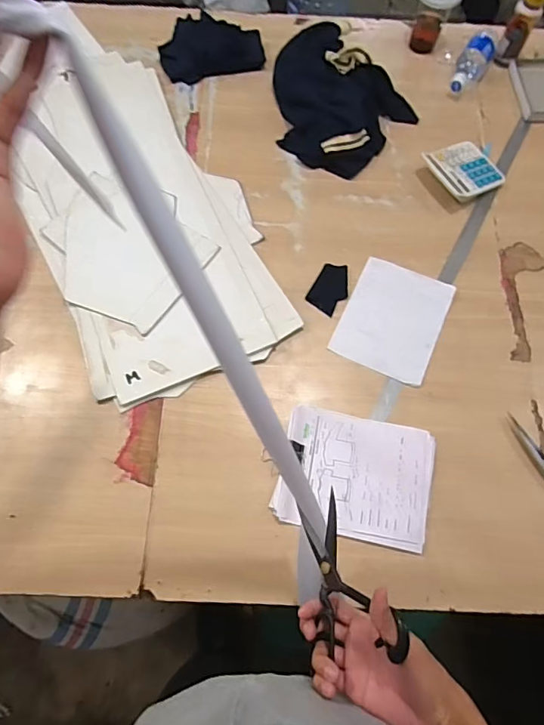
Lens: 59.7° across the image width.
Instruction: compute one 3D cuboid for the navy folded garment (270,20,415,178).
[{"bbox_3d":[0.113,-0.530,0.945,0.289,0.086,0.262,35,72,10],"label":"navy folded garment"}]

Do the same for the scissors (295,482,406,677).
[{"bbox_3d":[0.076,0.219,0.502,0.027,0.101,0.161,19,51,-40],"label":"scissors"}]

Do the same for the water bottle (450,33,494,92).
[{"bbox_3d":[0.431,-0.642,1.026,0.068,0.053,0.167,28,71,8],"label":"water bottle"}]

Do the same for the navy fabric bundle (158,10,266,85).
[{"bbox_3d":[-0.140,-0.696,1.026,0.219,0.030,0.179,-18,71,-8],"label":"navy fabric bundle"}]

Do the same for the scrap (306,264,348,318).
[{"bbox_3d":[0.104,-0.132,0.836,0.061,0.004,0.097,29,73,0],"label":"scrap"}]

